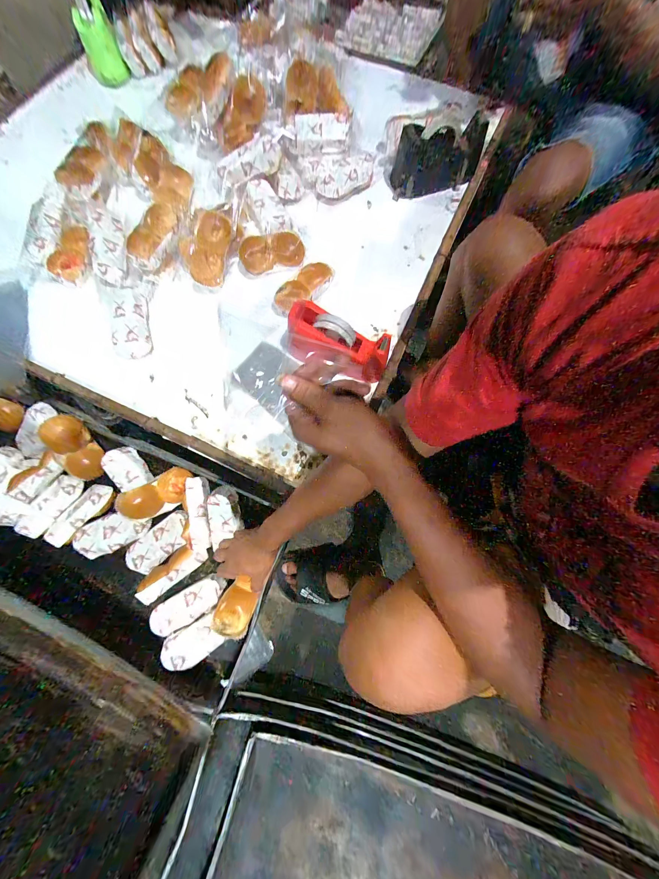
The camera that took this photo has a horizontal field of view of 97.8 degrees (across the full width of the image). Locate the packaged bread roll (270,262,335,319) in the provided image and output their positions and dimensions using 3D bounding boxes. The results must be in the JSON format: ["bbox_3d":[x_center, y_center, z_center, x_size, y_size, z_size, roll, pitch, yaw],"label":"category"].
[{"bbox_3d":[-0.053,-0.321,0.607,0.147,0.036,0.058,-38,79,-8],"label":"packaged bread roll"}]

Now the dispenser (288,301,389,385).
[{"bbox_3d":[0.014,-0.185,0.548,0.198,0.097,0.069,22,77,5],"label":"dispenser"}]

